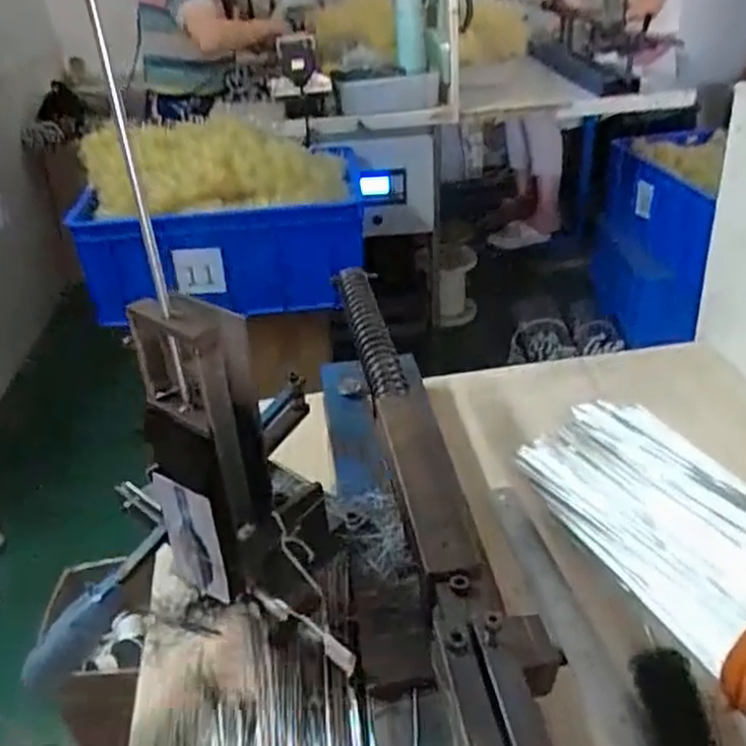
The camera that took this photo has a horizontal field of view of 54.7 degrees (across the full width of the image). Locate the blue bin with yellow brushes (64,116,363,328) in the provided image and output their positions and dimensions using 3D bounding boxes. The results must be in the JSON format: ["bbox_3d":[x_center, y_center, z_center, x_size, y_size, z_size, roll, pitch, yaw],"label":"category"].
[{"bbox_3d":[-0.332,-0.338,1.611,0.634,0.369,0.344,-9,33,-6],"label":"blue bin with yellow brushes"}]

